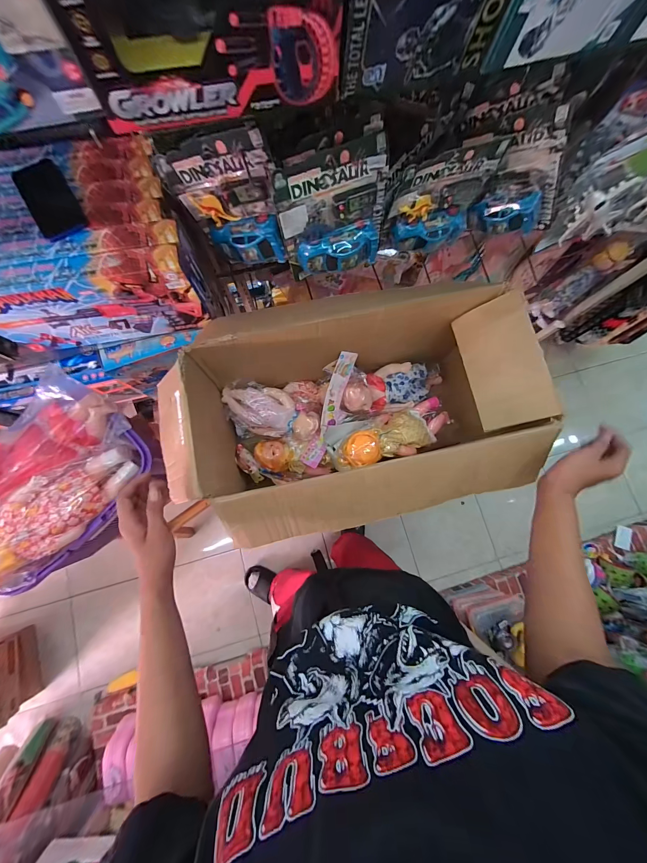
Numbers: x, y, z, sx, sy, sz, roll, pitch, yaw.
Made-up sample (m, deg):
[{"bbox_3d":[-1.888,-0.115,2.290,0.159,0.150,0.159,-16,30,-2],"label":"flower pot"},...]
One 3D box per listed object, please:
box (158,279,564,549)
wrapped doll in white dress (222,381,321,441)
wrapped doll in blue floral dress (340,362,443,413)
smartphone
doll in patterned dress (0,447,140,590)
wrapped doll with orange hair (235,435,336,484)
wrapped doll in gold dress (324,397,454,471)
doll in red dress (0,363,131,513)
[{"bbox_3d":[0.054,-0.007,0.674,0.707,0.328,0.386,-9,80,-3],"label":"box"},{"bbox_3d":[-0.127,-0.048,0.763,0.229,0.099,0.112,5,79,0],"label":"wrapped doll in white dress"},{"bbox_3d":[0.192,-0.120,0.826,0.308,0.062,0.122,-13,101,-18],"label":"wrapped doll in blue floral dress"},{"bbox_3d":[-0.483,-0.410,0.527,0.076,0.013,0.156,-32,81,-7],"label":"smartphone"},{"bbox_3d":[-0.537,0.170,0.570,0.117,0.079,0.369,45,67,7],"label":"doll in patterned dress"},{"bbox_3d":[-0.100,0.074,0.790,0.231,0.066,0.117,-12,80,-3],"label":"wrapped doll with orange hair"},{"bbox_3d":[0.178,0.007,0.791,0.335,0.073,0.122,-17,80,-4],"label":"wrapped doll in gold dress"},{"bbox_3d":[-0.588,0.061,0.590,0.172,0.080,0.364,42,81,6],"label":"doll in red dress"}]

